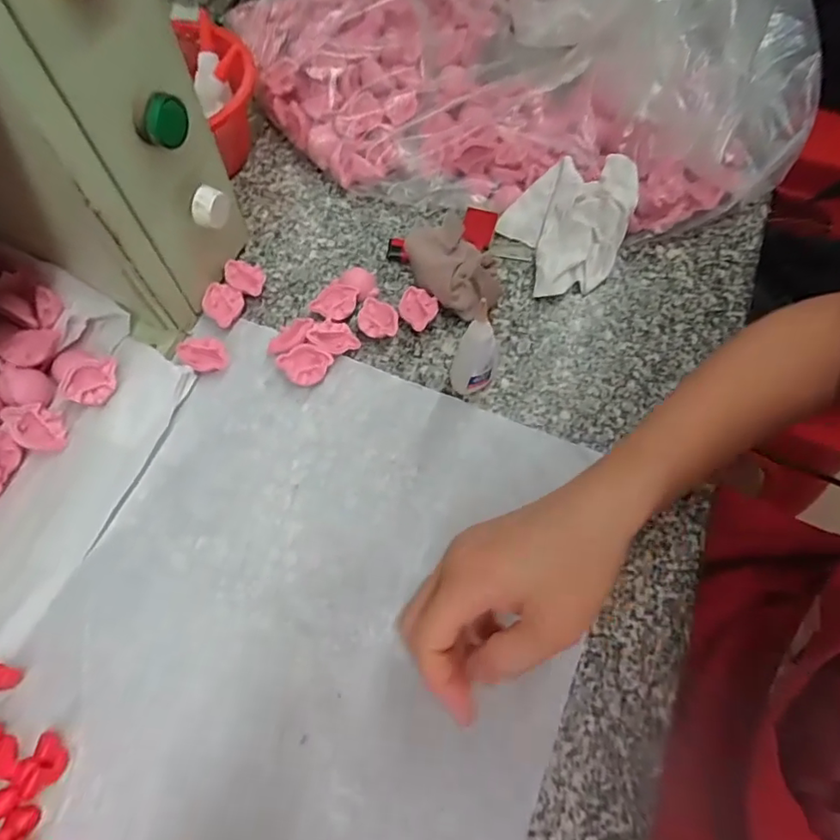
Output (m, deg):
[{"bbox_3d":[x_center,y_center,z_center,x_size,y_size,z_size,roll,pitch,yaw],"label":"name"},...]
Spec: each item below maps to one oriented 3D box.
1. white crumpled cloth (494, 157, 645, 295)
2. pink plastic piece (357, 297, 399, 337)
[{"bbox_3d":[0.121,-0.155,0.438,0.094,0.061,0.093,-17,65,-10],"label":"white crumpled cloth"},{"bbox_3d":[-0.030,-0.073,0.417,0.029,0.014,0.029,14,64,5],"label":"pink plastic piece"}]

